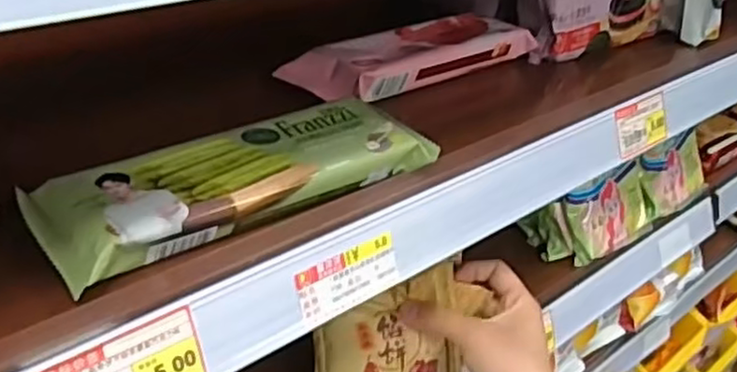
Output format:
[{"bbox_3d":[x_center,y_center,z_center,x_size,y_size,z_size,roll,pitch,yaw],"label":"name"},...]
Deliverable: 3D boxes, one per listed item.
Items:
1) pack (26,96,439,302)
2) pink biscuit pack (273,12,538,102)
[{"bbox_3d":[-0.062,-0.005,0.360,0.197,0.021,0.063,-19,42,-34],"label":"pack"},{"bbox_3d":[0.035,-0.097,0.519,0.197,0.021,0.059,-21,43,-36],"label":"pink biscuit pack"}]

